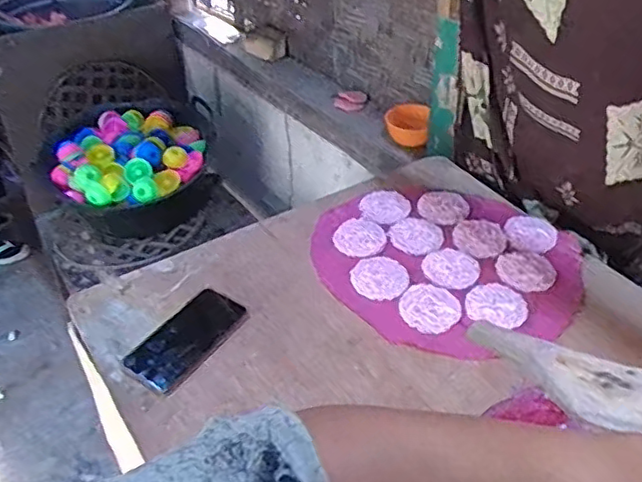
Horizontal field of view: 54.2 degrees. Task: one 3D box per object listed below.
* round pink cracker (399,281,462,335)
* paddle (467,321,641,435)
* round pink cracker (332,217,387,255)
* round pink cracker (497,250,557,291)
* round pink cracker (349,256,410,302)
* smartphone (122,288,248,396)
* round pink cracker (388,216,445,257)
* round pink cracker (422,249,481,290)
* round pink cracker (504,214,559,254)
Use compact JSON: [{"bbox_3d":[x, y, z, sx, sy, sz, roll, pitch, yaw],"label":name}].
[{"bbox_3d":[0.141,0.084,0.807,0.074,0.006,0.074,-2,38,1],"label":"round pink cracker"},{"bbox_3d":[0.167,0.090,0.442,0.054,0.006,0.183,-34,21,-17],"label":"paddle"},{"bbox_3d":[0.058,-0.005,0.913,0.072,0.008,0.076,-2,38,1],"label":"round pink cracker"},{"bbox_3d":[0.282,0.037,0.864,0.078,0.004,0.076,-2,38,1],"label":"round pink cracker"},{"bbox_3d":[0.079,0.048,0.849,0.073,0.006,0.077,-2,38,1],"label":"round pink cracker"},{"bbox_3d":[-0.164,0.117,0.772,0.082,0.007,0.152,19,43,25],"label":"smartphone"},{"bbox_3d":[0.143,-0.009,0.924,0.078,0.009,0.092,17,43,24],"label":"round pink cracker"},{"bbox_3d":[0.178,0.038,0.859,0.074,0.005,0.070,-2,38,1],"label":"round pink cracker"},{"bbox_3d":[0.310,-0.016,0.928,0.070,0.009,0.078,-1,38,2],"label":"round pink cracker"}]

